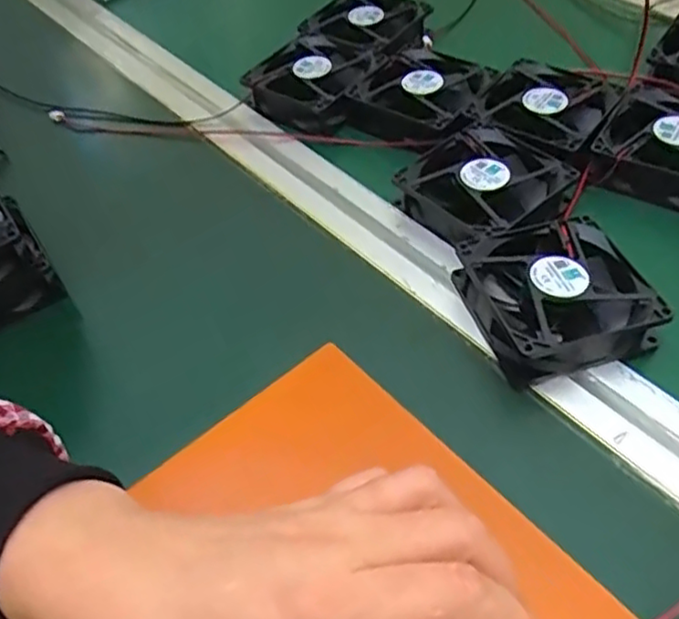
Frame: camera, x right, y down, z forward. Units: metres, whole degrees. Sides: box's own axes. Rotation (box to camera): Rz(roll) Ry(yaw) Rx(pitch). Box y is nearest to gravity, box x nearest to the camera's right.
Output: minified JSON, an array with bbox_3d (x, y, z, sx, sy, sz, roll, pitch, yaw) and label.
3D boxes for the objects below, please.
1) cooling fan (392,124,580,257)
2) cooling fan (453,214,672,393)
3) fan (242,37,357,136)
[{"bbox_3d":[0.088,-0.069,0.398,0.090,0.026,0.088,-24,50,-14],"label":"cooling fan"},{"bbox_3d":[0.110,-0.007,0.342,0.081,0.029,0.080,-16,48,-8],"label":"cooling fan"},{"bbox_3d":[-0.020,-0.171,0.495,0.074,0.028,0.079,18,53,21],"label":"fan"}]

